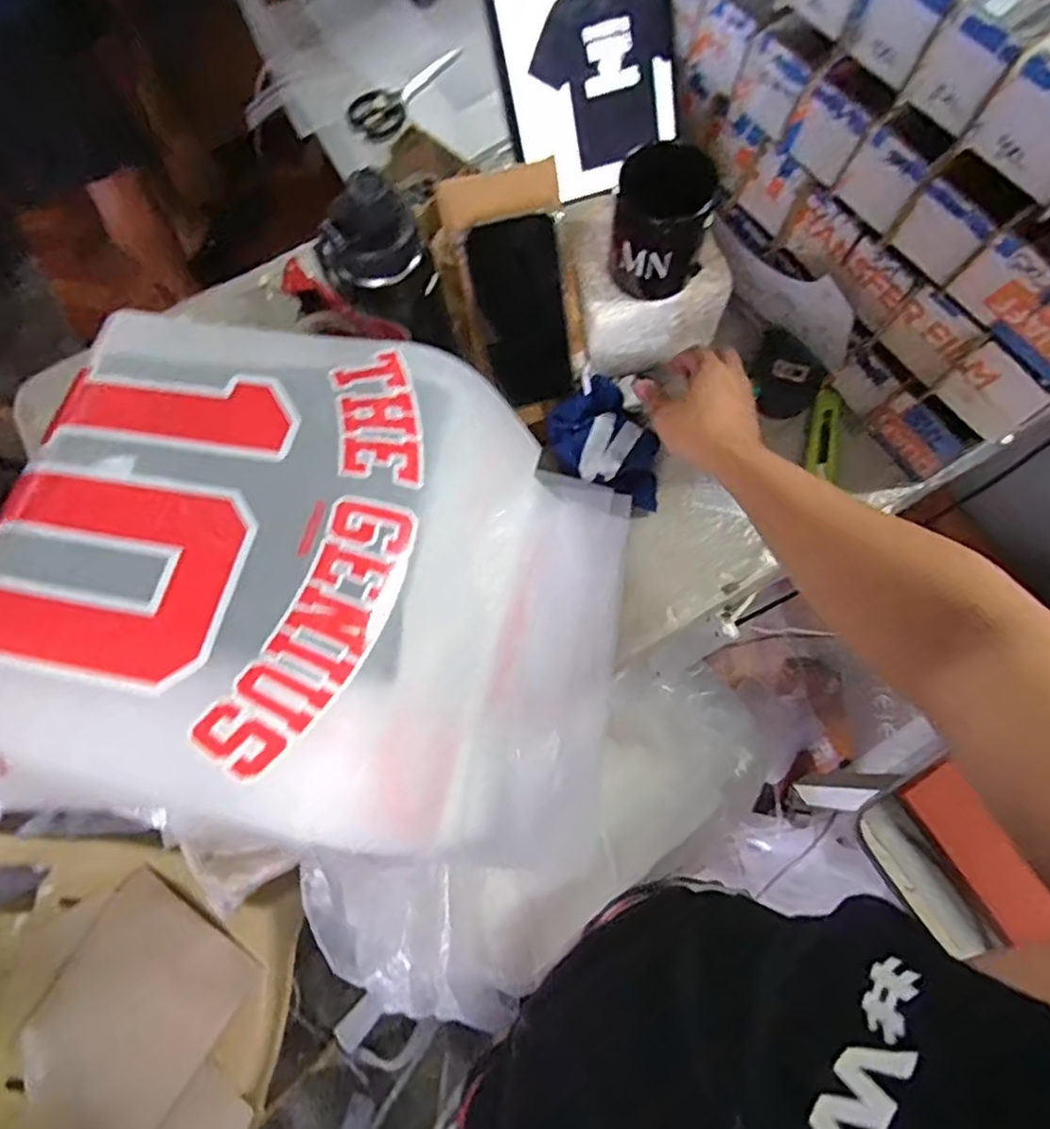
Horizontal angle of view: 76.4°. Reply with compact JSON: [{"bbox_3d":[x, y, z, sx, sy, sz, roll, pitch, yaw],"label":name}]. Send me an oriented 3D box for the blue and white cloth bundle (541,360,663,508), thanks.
[{"bbox_3d":[0.081,-0.111,0.638,0.085,0.066,0.123,-38,76,-9],"label":"blue and white cloth bundle"}]

